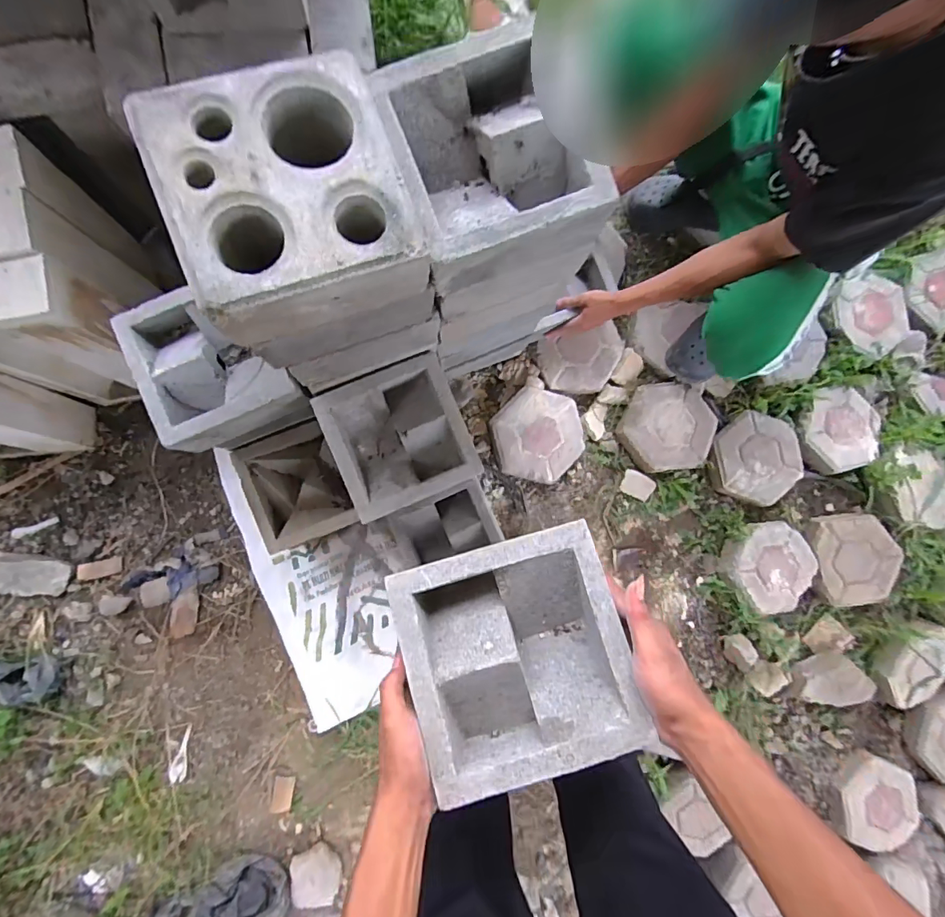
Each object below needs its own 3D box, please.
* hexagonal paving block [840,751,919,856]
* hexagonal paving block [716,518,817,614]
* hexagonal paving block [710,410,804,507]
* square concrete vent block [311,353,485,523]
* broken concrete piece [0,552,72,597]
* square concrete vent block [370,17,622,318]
[{"bbox_3d":[0.997,0.856,1.190,0.231,0.052,0.216,27,88,-3],"label":"hexagonal paving block"},{"bbox_3d":[0.679,0.247,1.099,0.209,0.056,0.199,31,88,-3],"label":"hexagonal paving block"},{"bbox_3d":[0.648,0.003,1.091,0.201,0.051,0.198,25,88,-3],"label":"hexagonal paving block"},{"bbox_3d":[-0.112,-0.028,0.756,0.204,0.085,0.213,-23,91,-3],"label":"square concrete vent block"},{"bbox_3d":[-0.917,0.239,0.985,0.154,0.028,0.079,12,82,-21],"label":"broken concrete piece"},{"bbox_3d":[0.013,-0.308,0.529,0.187,0.141,0.206,-22,91,-3],"label":"square concrete vent block"}]

